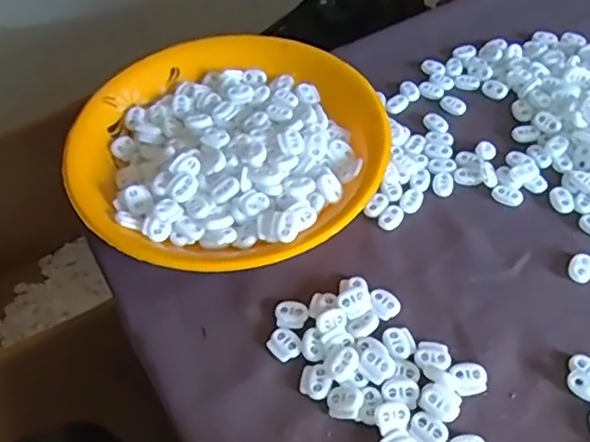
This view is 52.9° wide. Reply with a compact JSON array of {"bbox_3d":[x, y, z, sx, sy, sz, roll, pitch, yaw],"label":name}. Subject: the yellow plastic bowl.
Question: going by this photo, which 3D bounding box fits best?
[{"bbox_3d":[-0.054,-0.058,0.467,0.226,0.044,0.238,-2,52,2],"label":"yellow plastic bowl"}]

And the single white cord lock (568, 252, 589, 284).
[{"bbox_3d":[0.198,0.032,0.409,0.016,0.004,0.023,34,61,26],"label":"single white cord lock"}]

